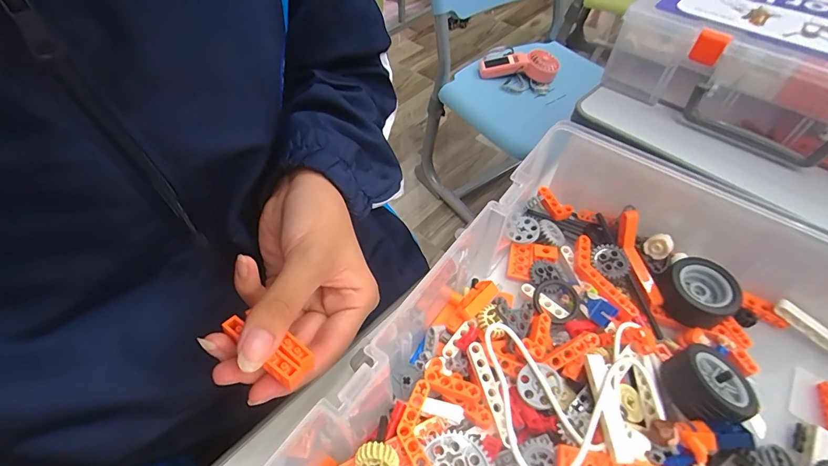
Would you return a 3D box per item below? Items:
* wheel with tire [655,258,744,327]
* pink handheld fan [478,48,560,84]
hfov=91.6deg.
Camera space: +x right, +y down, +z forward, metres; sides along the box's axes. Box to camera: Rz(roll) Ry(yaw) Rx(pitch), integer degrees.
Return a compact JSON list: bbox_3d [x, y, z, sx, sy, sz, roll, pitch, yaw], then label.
[{"bbox_3d":[0.177,0.036,0.253,0.034,0.017,0.041,-27,58,-21],"label":"wheel with tire"},{"bbox_3d":[0.247,-0.393,0.944,0.181,0.046,0.079,1,52,-1],"label":"pink handheld fan"}]

